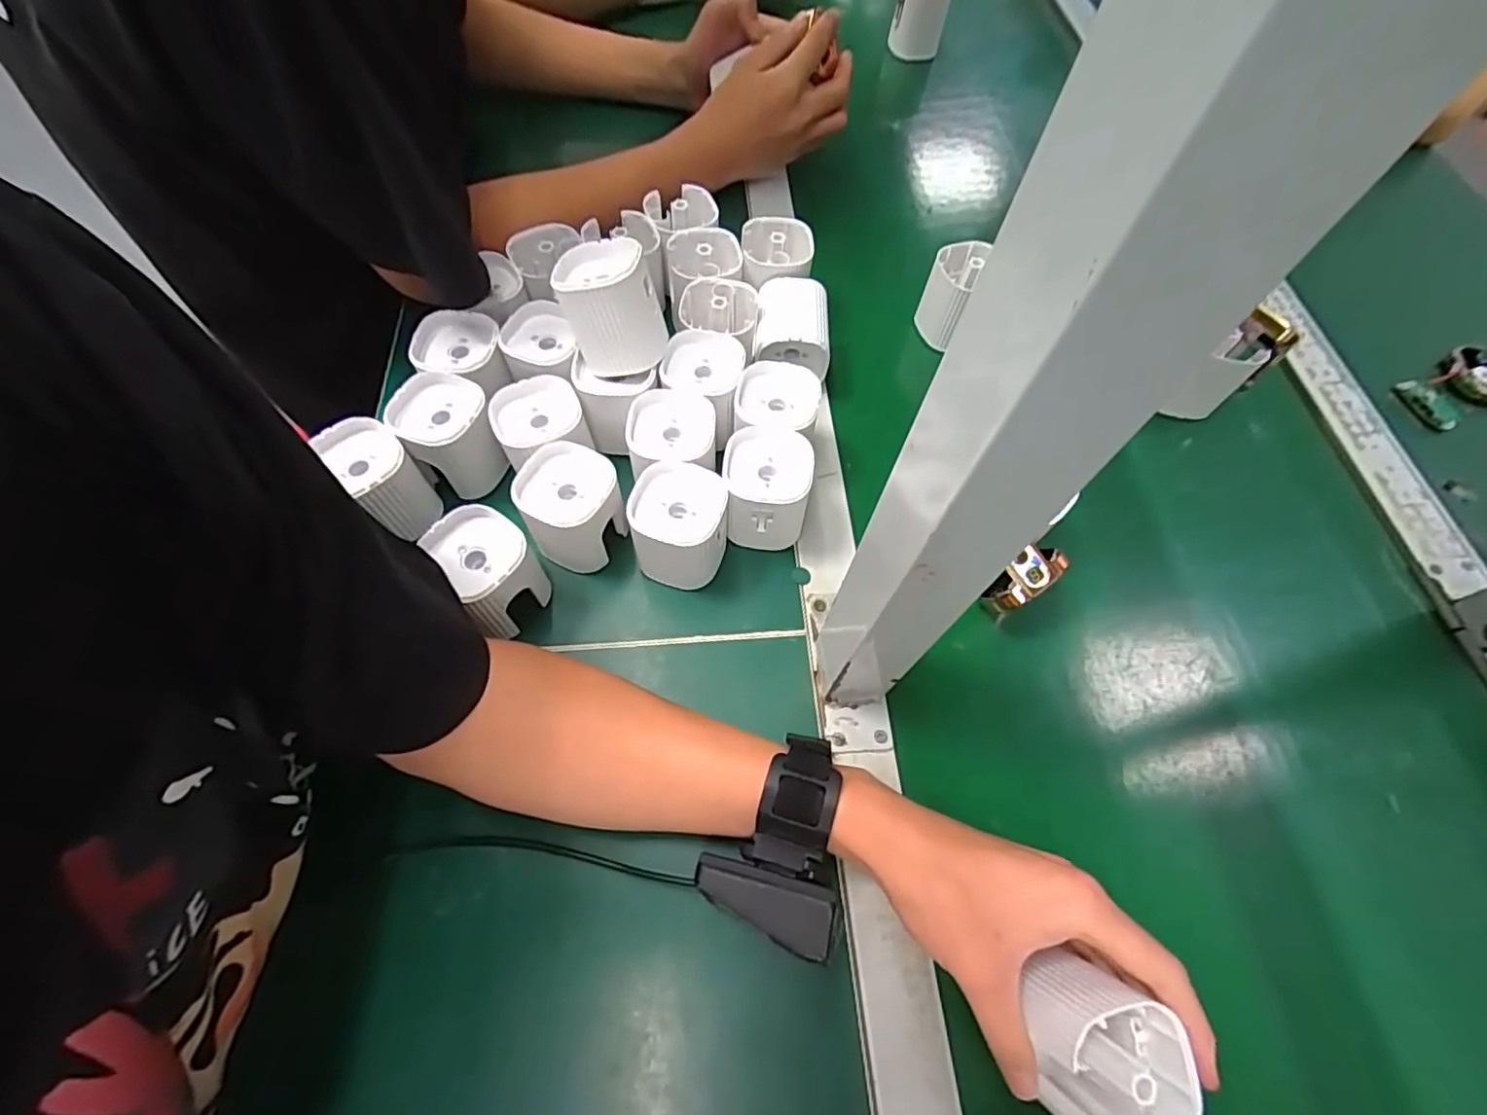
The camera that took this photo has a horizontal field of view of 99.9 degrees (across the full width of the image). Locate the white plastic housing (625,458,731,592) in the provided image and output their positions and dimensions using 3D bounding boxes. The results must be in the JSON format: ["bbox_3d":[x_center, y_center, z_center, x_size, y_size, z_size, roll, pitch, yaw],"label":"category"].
[{"bbox_3d":[-0.040,-0.017,0.390,0.056,0.067,0.057,12,62,4],"label":"white plastic housing"}]

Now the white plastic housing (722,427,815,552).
[{"bbox_3d":[0.014,-0.042,0.402,0.055,0.065,0.065,-1,62,-3],"label":"white plastic housing"}]

